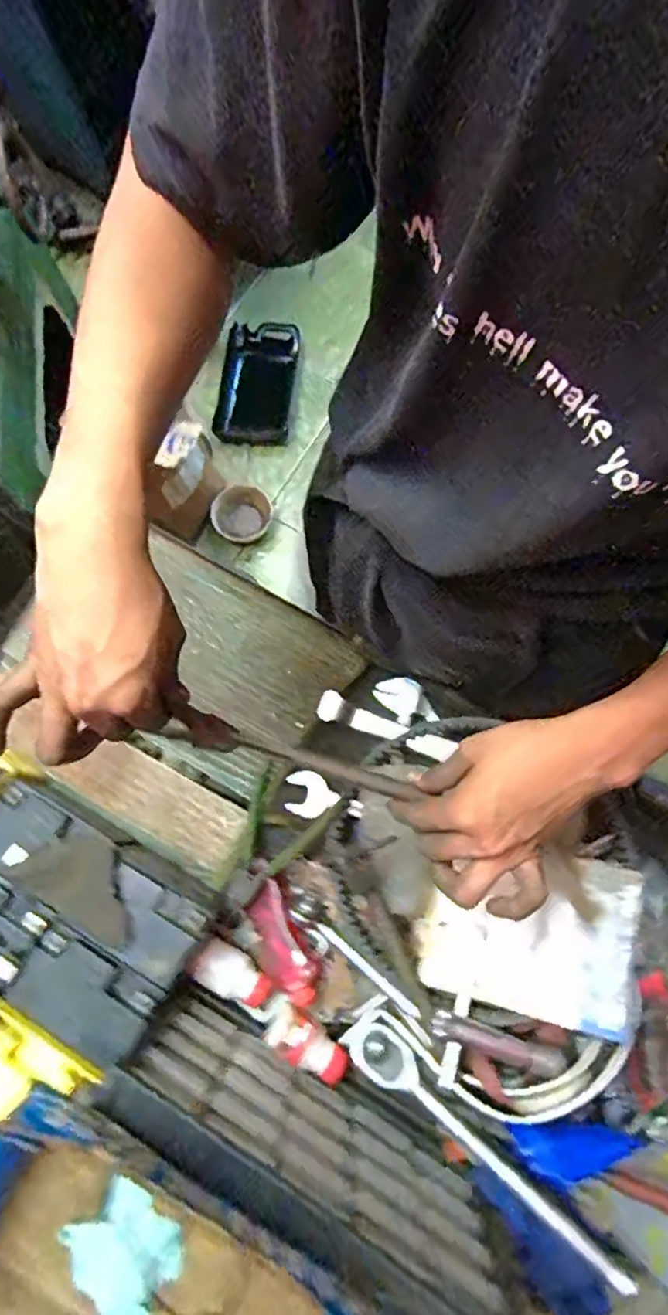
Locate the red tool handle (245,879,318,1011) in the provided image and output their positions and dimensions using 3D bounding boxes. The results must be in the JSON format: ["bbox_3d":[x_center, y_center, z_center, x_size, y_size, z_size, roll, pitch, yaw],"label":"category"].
[{"bbox_3d":[-0.050,0.268,0.580,0.046,0.040,0.109,-29,78,-6],"label":"red tool handle"}]

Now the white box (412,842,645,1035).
[{"bbox_3d":[0.160,0.219,0.505,0.160,0.042,0.120,13,77,4],"label":"white box"}]

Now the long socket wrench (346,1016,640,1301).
[{"bbox_3d":[0.114,0.395,0.504,0.254,0.037,0.044,36,79,23],"label":"long socket wrench"}]

